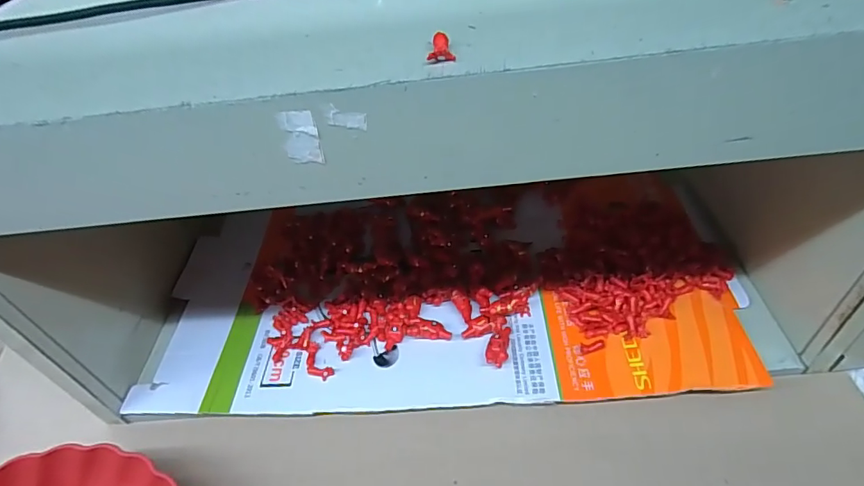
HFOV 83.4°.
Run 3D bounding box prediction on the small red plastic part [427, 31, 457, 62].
[{"bbox_3d":[0.004,-0.088,0.216,0.012,0.006,0.017,-4,45,4],"label":"small red plastic part"}]

